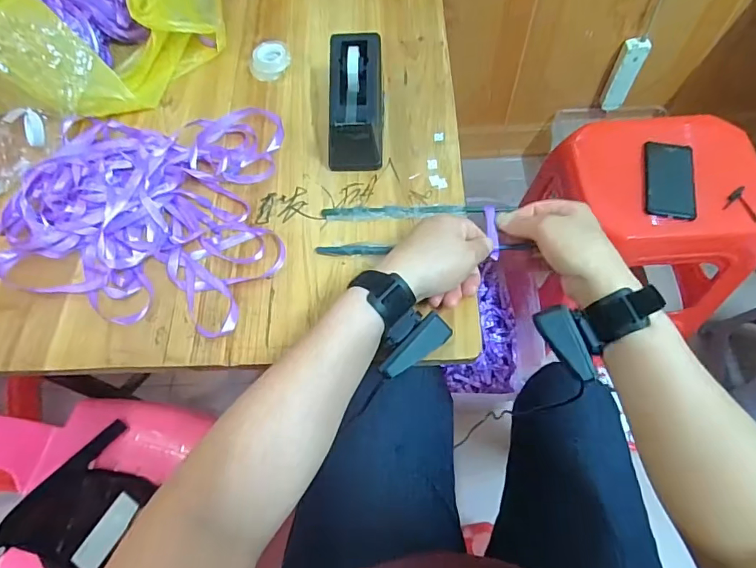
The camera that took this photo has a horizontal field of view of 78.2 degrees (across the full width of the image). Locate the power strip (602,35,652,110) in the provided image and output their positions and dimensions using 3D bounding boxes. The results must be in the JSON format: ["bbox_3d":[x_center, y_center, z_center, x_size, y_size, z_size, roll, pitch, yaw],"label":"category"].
[{"bbox_3d":[0.608,-0.515,1.152,0.057,0.188,0.025,13,65,10],"label":"power strip"}]

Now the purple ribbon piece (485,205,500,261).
[{"bbox_3d":[0.118,-0.053,0.476,0.010,0.005,0.063,-4,67,2],"label":"purple ribbon piece"}]

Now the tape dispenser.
[{"bbox_3d":[-0.025,-0.206,0.526,0.059,0.076,0.153,-1,63,3],"label":"tape dispenser"}]

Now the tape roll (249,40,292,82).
[{"bbox_3d":[-0.141,-0.292,0.608,0.052,0.027,0.052,-1,63,3],"label":"tape roll"}]

